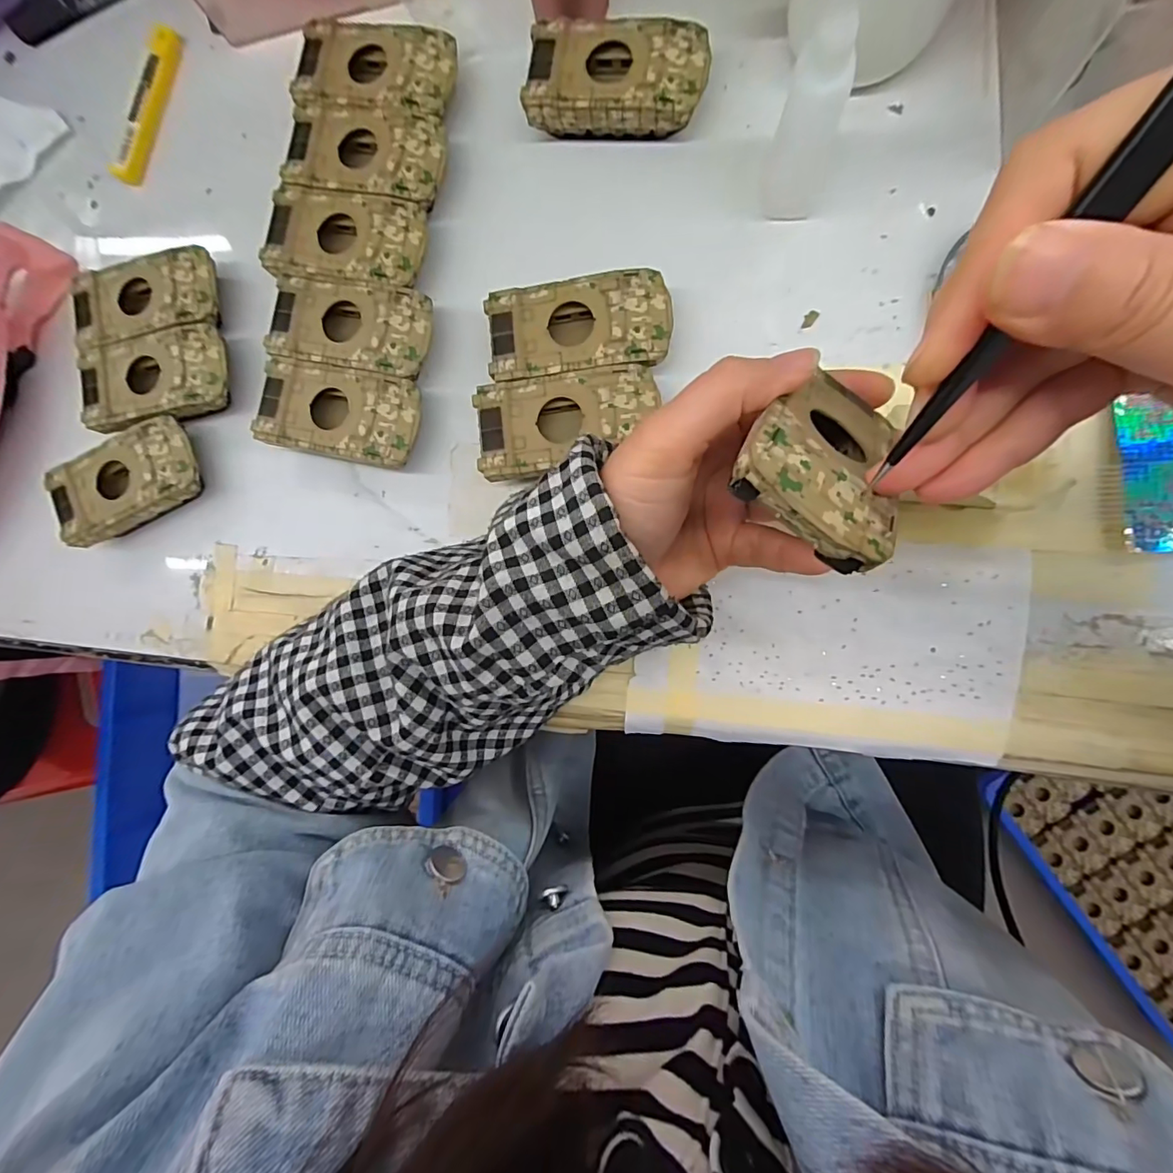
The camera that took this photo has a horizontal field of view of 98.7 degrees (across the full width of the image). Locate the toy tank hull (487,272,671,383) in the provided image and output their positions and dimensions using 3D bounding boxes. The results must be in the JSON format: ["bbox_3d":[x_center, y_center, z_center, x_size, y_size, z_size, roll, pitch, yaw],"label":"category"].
[{"bbox_3d":[-0.003,-0.138,0.277,0.095,0.026,0.050,-4,87,9],"label":"toy tank hull"}]

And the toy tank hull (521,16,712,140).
[{"bbox_3d":[0.017,-0.278,0.280,0.094,0.028,0.050,7,89,9],"label":"toy tank hull"}]

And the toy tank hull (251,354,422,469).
[{"bbox_3d":[-0.141,-0.099,0.297,0.093,0.026,0.050,13,90,9],"label":"toy tank hull"}]

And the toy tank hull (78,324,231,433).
[{"bbox_3d":[-0.266,-0.130,0.318,0.092,0.025,0.055,-9,86,9],"label":"toy tank hull"}]

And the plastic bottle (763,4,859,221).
[{"bbox_3d":[0.103,-0.211,0.237,0.027,0.081,0.025,12,90,9],"label":"plastic bottle"}]

